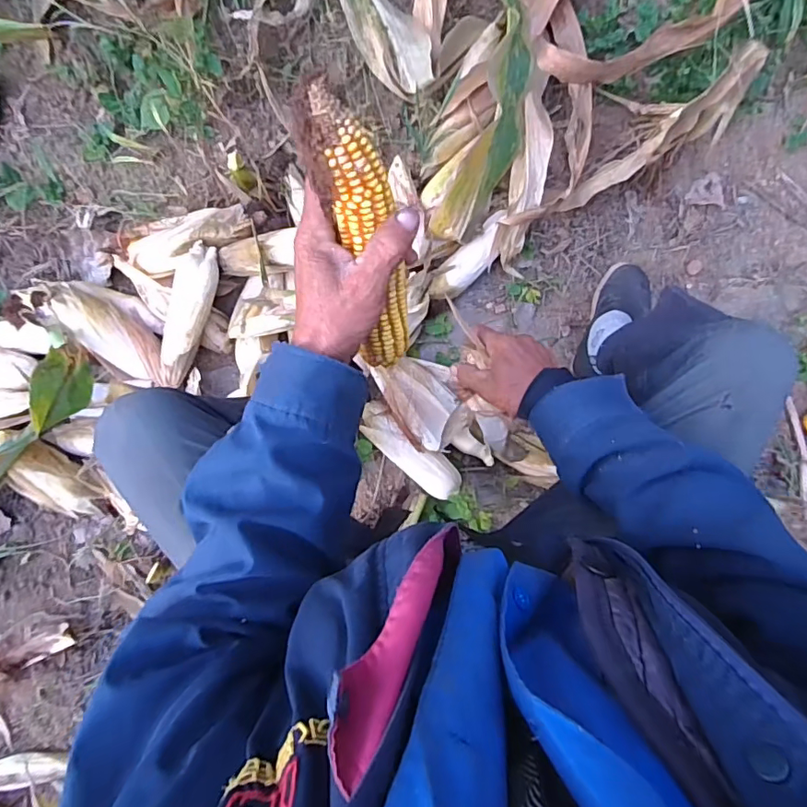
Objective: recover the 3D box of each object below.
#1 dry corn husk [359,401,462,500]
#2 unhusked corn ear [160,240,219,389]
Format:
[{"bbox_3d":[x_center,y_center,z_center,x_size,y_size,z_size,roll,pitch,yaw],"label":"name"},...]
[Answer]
[{"bbox_3d":[0.008,0.084,0.912,0.217,0.058,0.068,41,86,2],"label":"dry corn husk"},{"bbox_3d":[-0.372,-0.149,0.893,0.066,0.071,0.249,18,85,0],"label":"unhusked corn ear"}]

